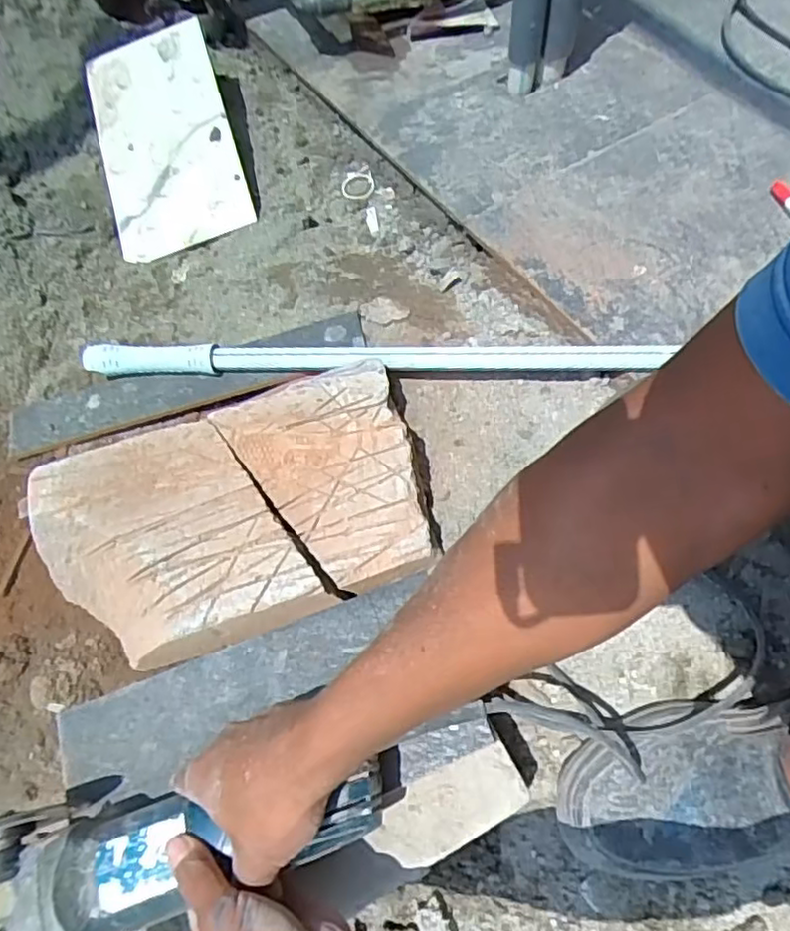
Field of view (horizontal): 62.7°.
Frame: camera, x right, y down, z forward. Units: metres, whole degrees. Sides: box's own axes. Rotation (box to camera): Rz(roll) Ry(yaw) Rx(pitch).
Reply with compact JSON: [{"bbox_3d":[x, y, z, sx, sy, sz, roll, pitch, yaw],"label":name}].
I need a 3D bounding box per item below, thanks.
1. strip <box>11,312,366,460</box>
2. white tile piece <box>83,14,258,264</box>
[{"bbox_3d":[-0.228,-0.089,0.695,0.398,0.015,0.070,-15,63,5],"label":"strip"},{"bbox_3d":[-0.292,-0.410,0.813,0.171,0.014,0.297,-19,79,7],"label":"white tile piece"}]

